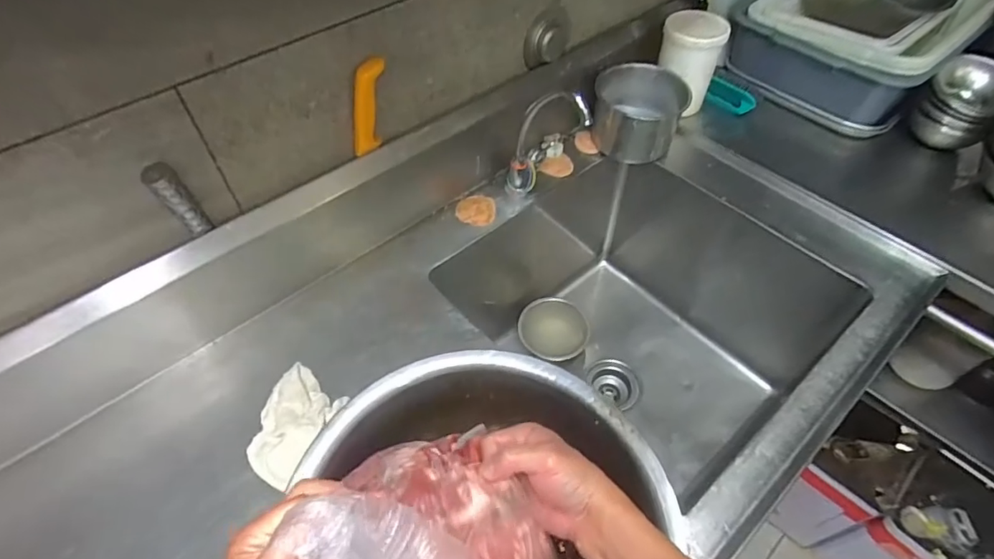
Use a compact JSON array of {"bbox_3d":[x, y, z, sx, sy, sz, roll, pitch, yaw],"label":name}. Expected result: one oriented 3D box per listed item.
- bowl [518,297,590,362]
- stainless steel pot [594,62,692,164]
[{"bbox_3d":[0.126,0.112,1.180,0.145,0.065,0.136,0,86,1],"label":"bowl"},{"bbox_3d":[0.276,-0.327,1.030,0.167,0.135,0.134,17,54,13],"label":"stainless steel pot"}]

